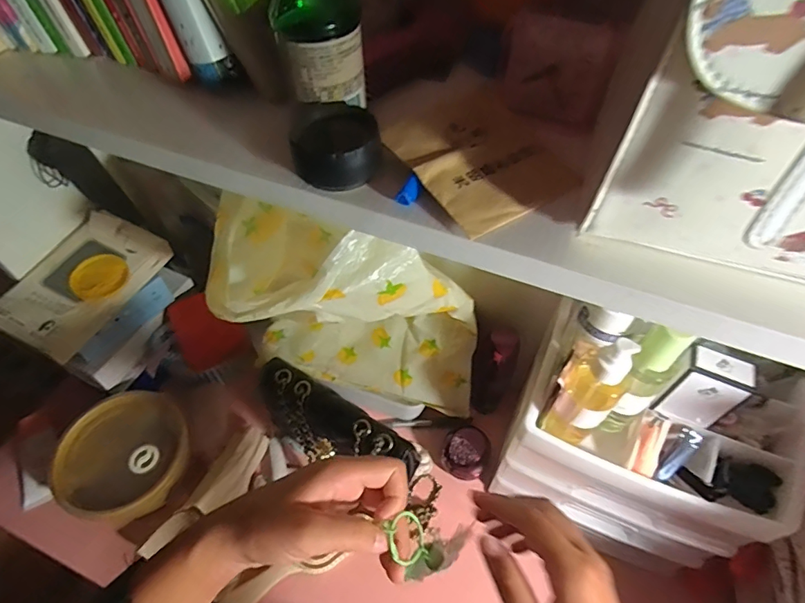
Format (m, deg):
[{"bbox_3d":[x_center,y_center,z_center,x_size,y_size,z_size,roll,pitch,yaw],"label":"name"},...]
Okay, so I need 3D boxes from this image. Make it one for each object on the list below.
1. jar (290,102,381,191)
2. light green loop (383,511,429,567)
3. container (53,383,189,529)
[{"bbox_3d":[-0.034,-0.081,0.247,0.043,0.024,0.046,0,53,0],"label":"jar"},{"bbox_3d":[0.004,0.149,0.297,0.026,0.004,0.030,-9,79,-50],"label":"light green loop"},{"bbox_3d":[-0.352,0.201,0.615,0.160,0.050,0.160,0,53,0],"label":"container"}]

